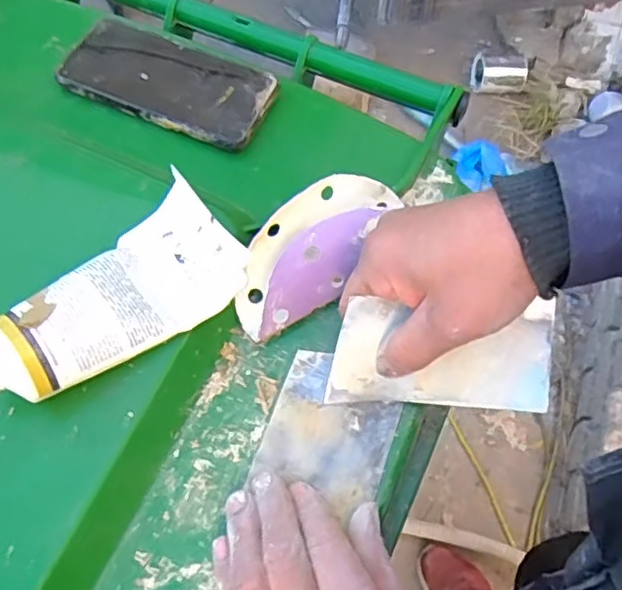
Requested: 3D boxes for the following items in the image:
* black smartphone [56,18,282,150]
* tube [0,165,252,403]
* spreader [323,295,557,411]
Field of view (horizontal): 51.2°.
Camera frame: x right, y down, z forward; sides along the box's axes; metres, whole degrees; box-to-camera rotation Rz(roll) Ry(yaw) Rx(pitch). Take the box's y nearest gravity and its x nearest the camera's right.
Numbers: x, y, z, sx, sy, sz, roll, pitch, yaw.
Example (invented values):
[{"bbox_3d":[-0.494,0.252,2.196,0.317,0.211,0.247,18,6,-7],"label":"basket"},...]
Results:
[{"bbox_3d":[-0.108,-0.164,0.495,0.156,0.013,0.076,23,61,9],"label":"black smartphone"},{"bbox_3d":[-0.120,-0.003,0.378,0.157,0.035,0.085,-32,67,-20],"label":"tube"},{"bbox_3d":[0.075,0.035,0.385,0.128,0.068,0.008,1,22,9],"label":"spreader"}]

